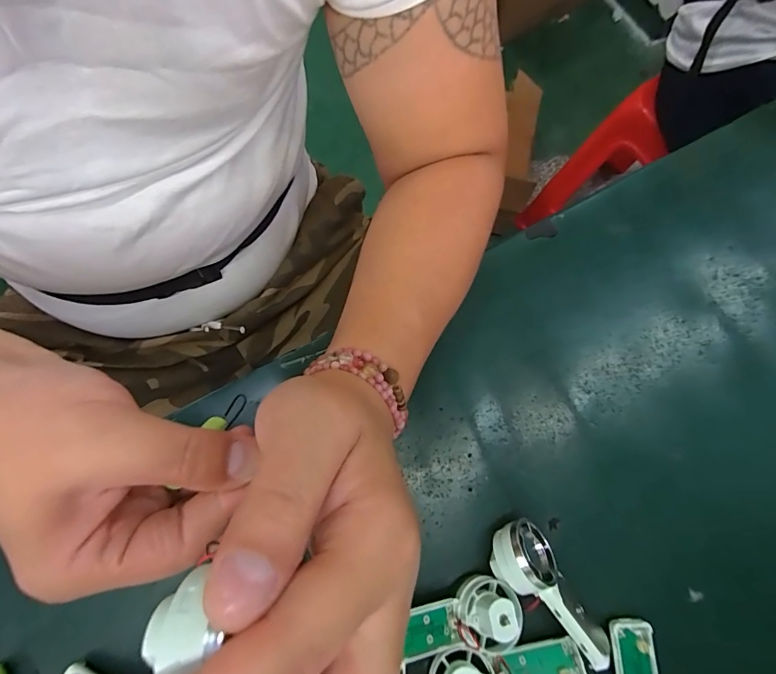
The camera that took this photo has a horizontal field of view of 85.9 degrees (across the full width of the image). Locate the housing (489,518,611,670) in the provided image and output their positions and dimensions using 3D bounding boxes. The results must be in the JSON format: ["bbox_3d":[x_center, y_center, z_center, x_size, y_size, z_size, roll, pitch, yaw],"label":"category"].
[{"bbox_3d":[0.104,0.156,0.257,0.092,0.037,0.038,44,78,10],"label":"housing"}]

